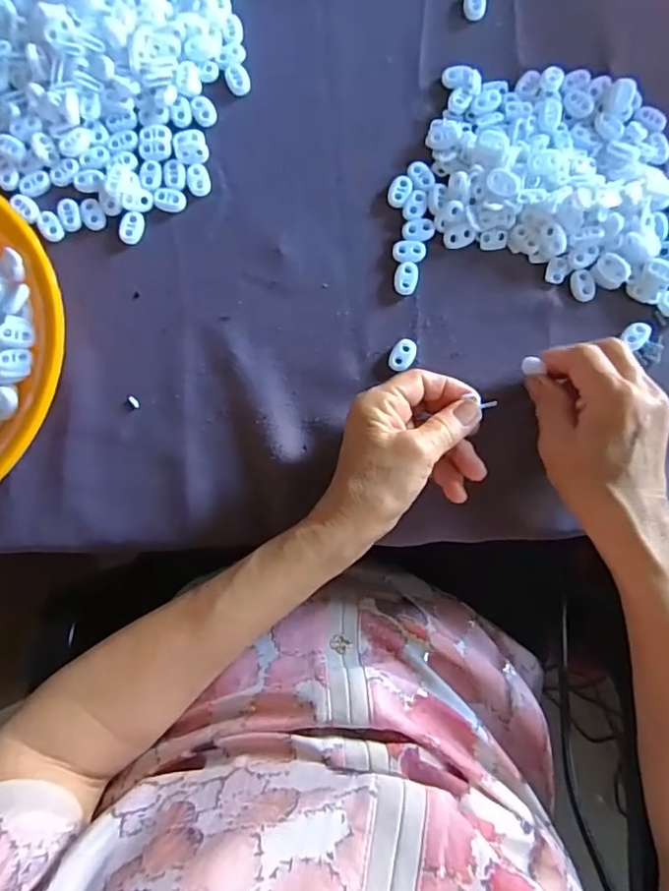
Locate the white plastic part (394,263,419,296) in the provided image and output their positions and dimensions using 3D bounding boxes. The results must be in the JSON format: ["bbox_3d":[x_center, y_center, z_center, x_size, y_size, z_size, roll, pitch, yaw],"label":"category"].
[{"bbox_3d":[0.049,-0.114,0.380,0.016,0.004,0.022,5,82,2],"label":"white plastic part"}]

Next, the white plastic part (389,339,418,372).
[{"bbox_3d":[0.047,-0.061,0.378,0.015,0.004,0.024,29,84,5],"label":"white plastic part"}]

